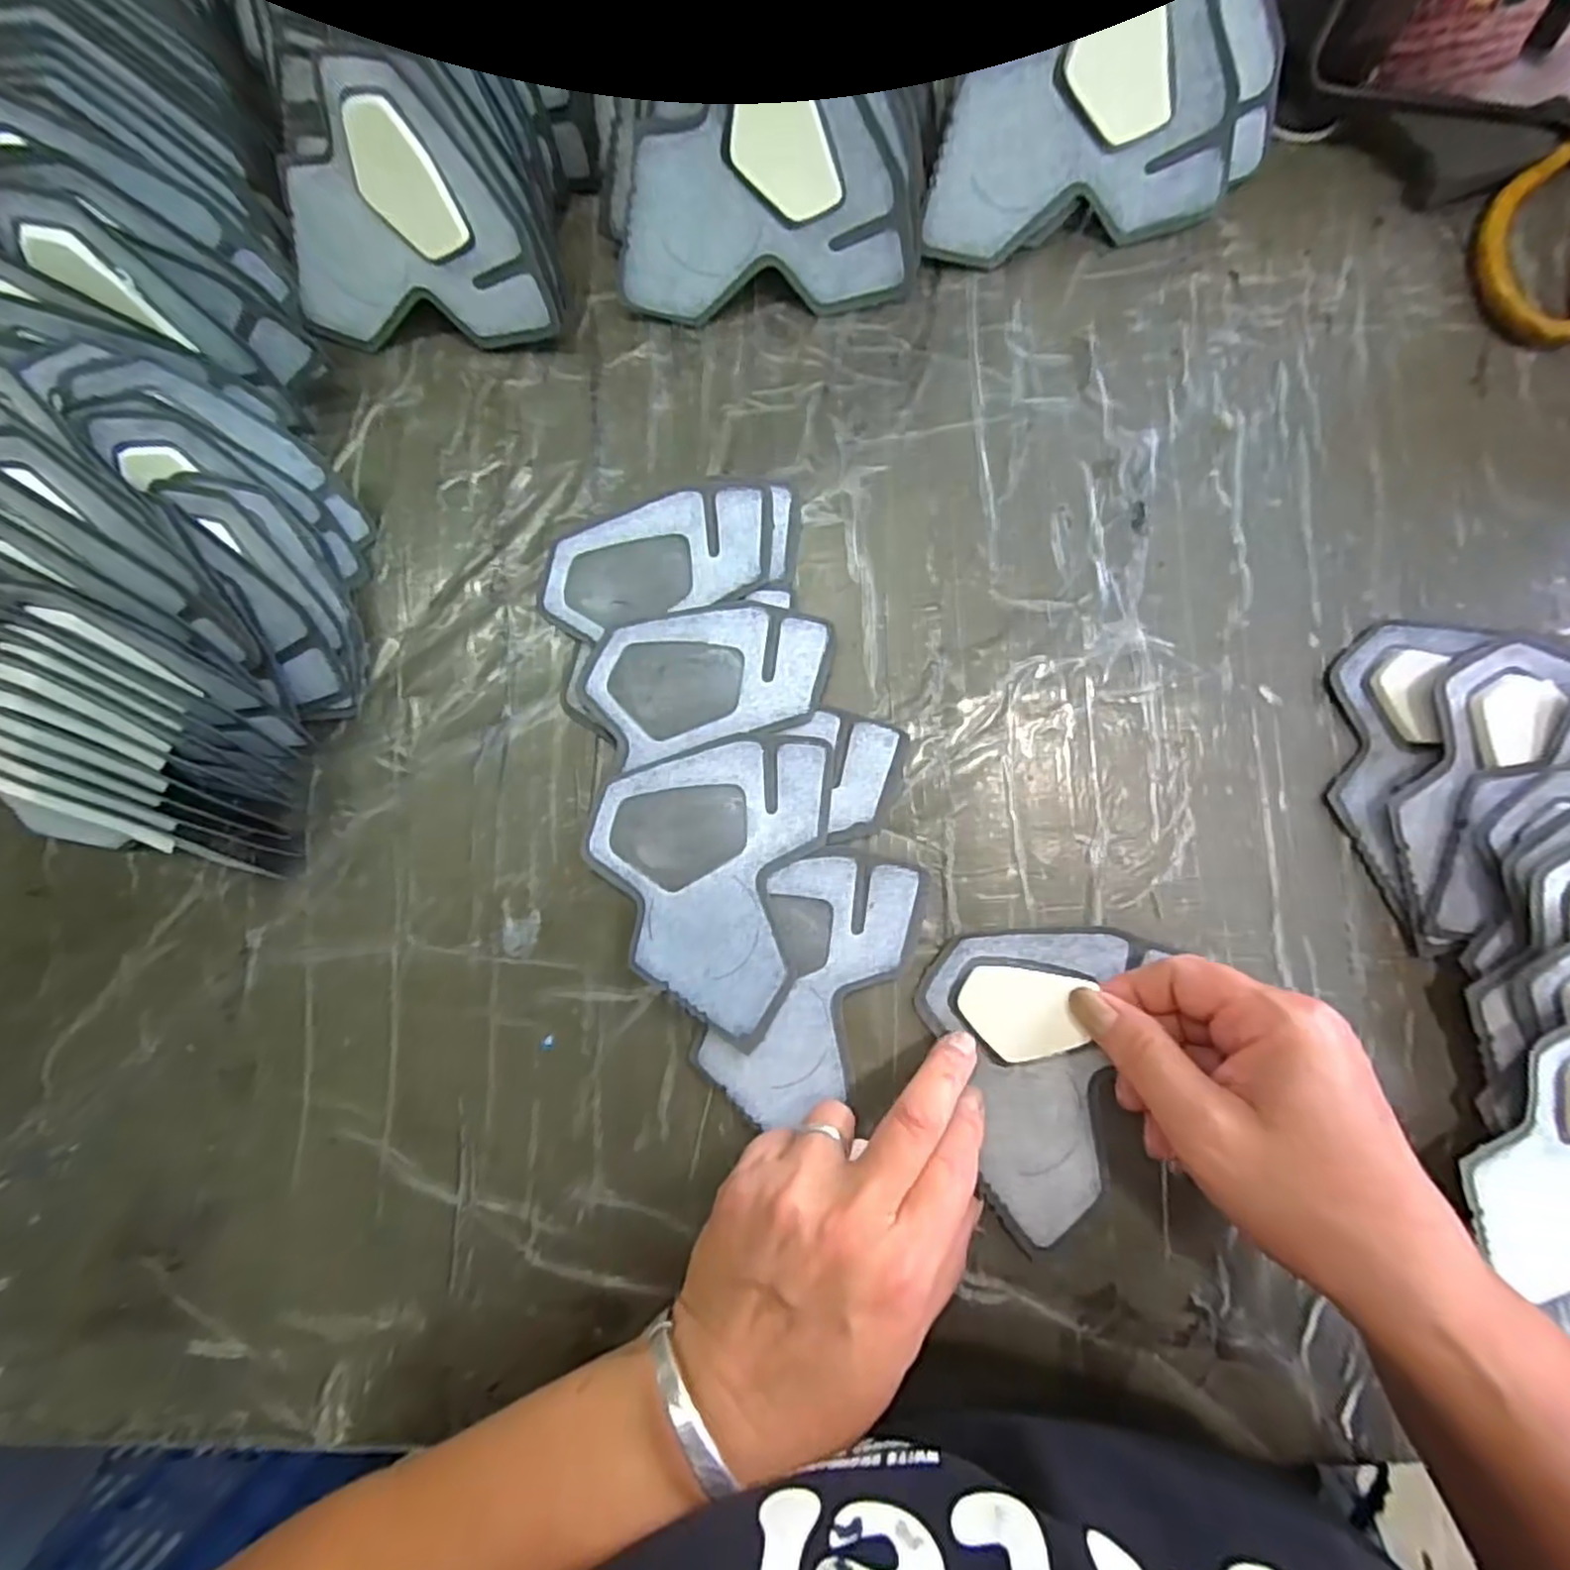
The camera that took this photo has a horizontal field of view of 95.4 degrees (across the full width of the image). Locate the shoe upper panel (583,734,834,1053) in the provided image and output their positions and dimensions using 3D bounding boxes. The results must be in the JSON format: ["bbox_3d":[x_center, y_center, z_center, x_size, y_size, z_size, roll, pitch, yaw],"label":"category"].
[{"bbox_3d":[-0.036,0.037,0.306,0.094,0.009,0.125,11,85,5],"label":"shoe upper panel"}]

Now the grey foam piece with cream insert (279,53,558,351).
[{"bbox_3d":[-0.165,-0.245,0.309,0.119,0.095,0.015,9,51,9],"label":"grey foam piece with cream insert"}]

